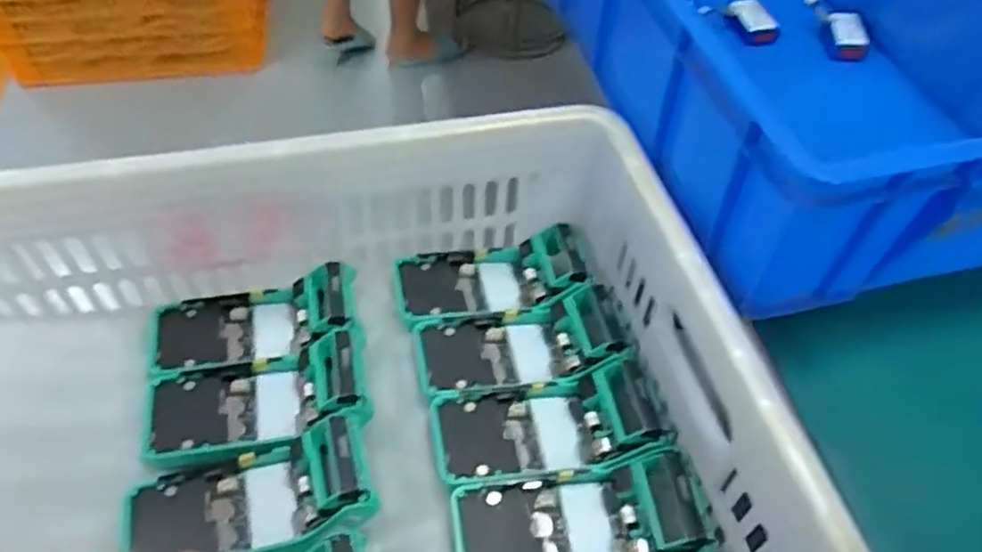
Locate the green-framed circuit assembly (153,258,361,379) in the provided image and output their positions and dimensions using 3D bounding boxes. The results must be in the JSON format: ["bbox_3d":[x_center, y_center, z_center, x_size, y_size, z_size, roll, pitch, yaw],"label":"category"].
[{"bbox_3d":[-0.198,0.035,0.587,0.166,0.042,0.072,-9,51,-10],"label":"green-framed circuit assembly"}]

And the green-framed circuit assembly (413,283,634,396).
[{"bbox_3d":[0.023,0.056,0.577,0.166,0.048,0.079,-6,50,-8],"label":"green-framed circuit assembly"}]

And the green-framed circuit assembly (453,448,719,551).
[{"bbox_3d":[0.060,0.170,0.480,0.168,0.048,0.075,-5,50,-6],"label":"green-framed circuit assembly"}]

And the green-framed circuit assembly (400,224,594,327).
[{"bbox_3d":[0.000,-0.004,0.615,0.161,0.033,0.076,-7,50,-8],"label":"green-framed circuit assembly"}]

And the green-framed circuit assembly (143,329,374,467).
[{"bbox_3d":[-0.182,0.093,0.544,0.169,0.050,0.090,-7,50,-8],"label":"green-framed circuit assembly"}]

